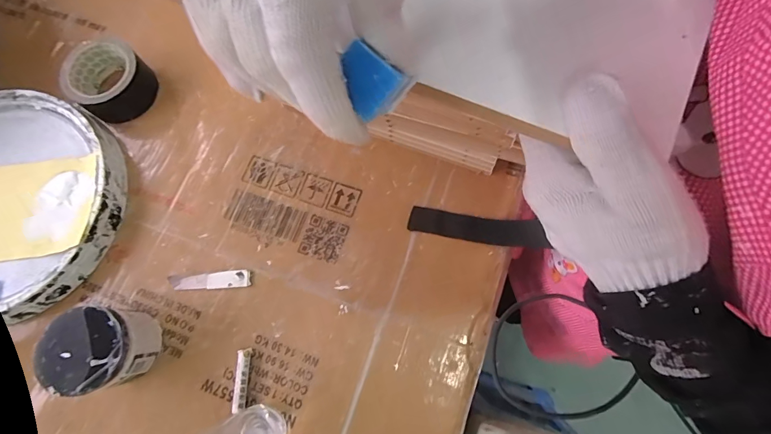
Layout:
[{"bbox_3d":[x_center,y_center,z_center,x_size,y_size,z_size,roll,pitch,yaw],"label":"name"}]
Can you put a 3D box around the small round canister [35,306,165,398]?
[{"bbox_3d":[-0.298,0.139,0.416,0.079,0.080,0.080,0,74,0],"label":"small round canister"}]

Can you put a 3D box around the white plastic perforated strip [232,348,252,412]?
[{"bbox_3d":[-0.158,0.179,0.431,0.015,0.015,0.062,1,74,1],"label":"white plastic perforated strip"}]

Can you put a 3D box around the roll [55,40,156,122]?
[{"bbox_3d":[-0.365,-0.180,0.518,0.100,0.050,0.096,33,77,9],"label":"roll"}]

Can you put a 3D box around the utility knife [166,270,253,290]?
[{"bbox_3d":[-0.210,0.077,0.468,0.096,0.004,0.021,-6,74,-1],"label":"utility knife"}]

